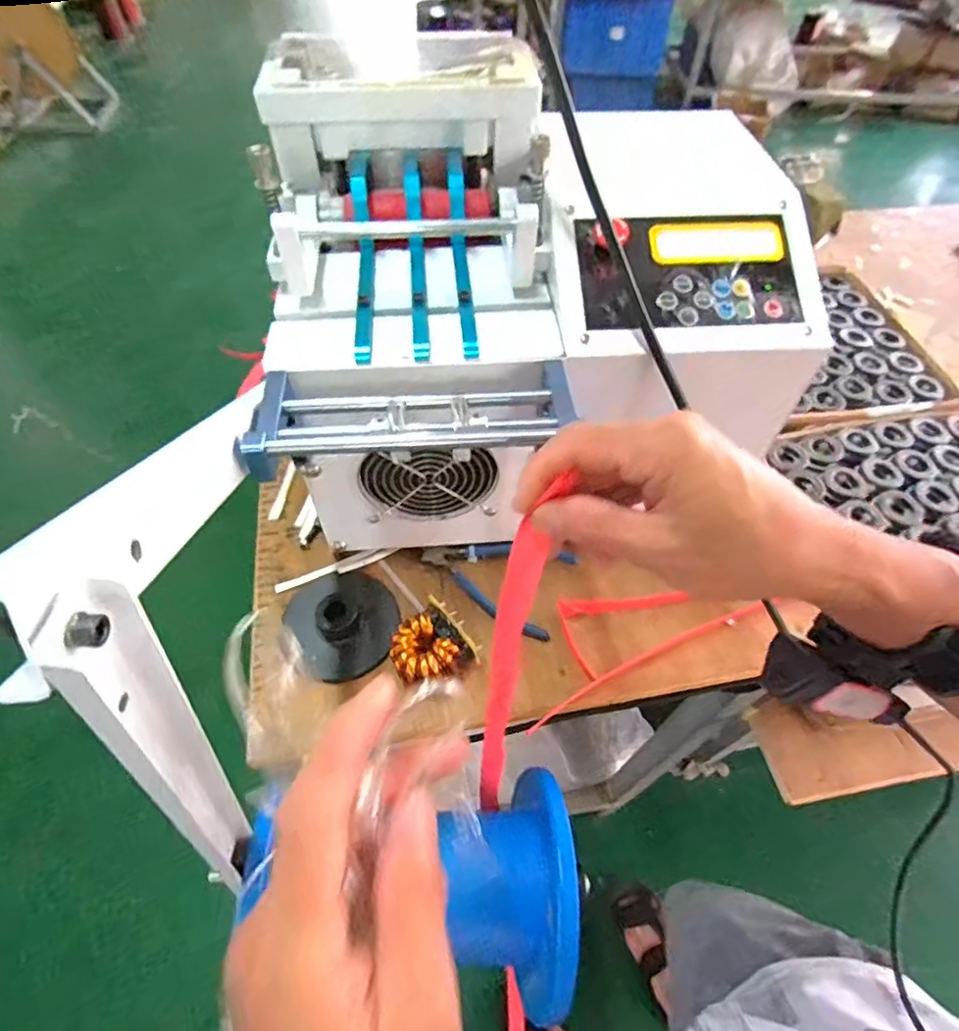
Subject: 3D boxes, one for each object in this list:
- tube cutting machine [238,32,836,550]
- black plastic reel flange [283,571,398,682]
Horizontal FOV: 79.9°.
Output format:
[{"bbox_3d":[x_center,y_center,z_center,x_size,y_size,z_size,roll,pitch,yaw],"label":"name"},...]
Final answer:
[{"bbox_3d":[0.034,-0.140,0.468,0.362,0.293,0.325,-3,54,-4],"label":"tube cutting machine"},{"bbox_3d":[-0.120,0.089,0.509,0.090,0.027,0.103,-29,60,-21],"label":"black plastic reel flange"}]

